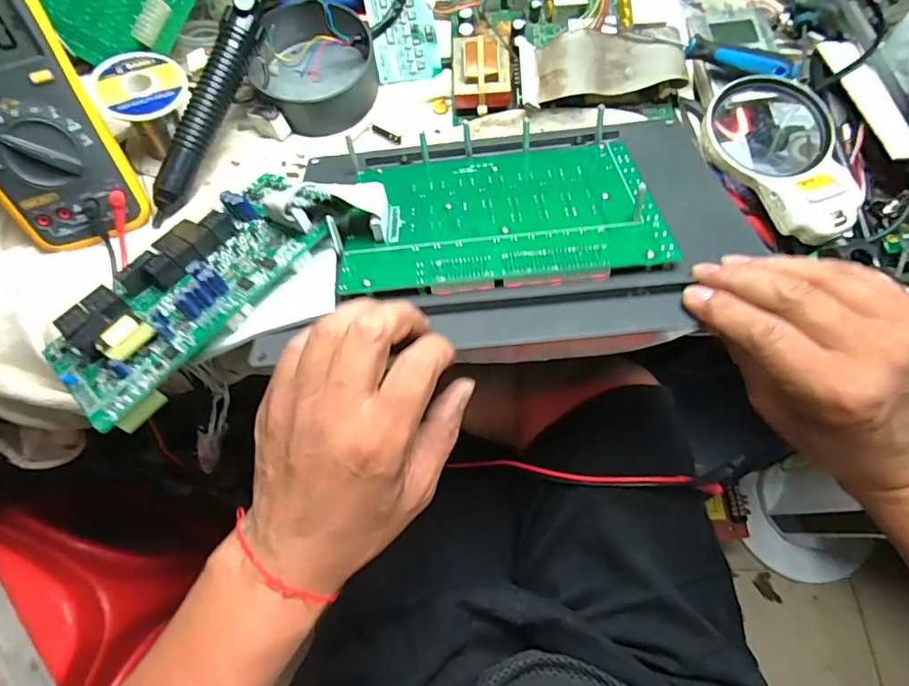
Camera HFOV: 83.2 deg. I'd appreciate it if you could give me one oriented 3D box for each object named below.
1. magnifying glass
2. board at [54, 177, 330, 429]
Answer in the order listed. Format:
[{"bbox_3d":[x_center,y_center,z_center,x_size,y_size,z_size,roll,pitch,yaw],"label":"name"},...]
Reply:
[{"bbox_3d":[0.255,-0.145,0.391,0.087,0.024,0.142,-18,72,-9],"label":"magnifying glass"},{"bbox_3d":[-0.163,-0.043,0.324,0.105,0.026,0.187,27,63,29],"label":"board"}]

